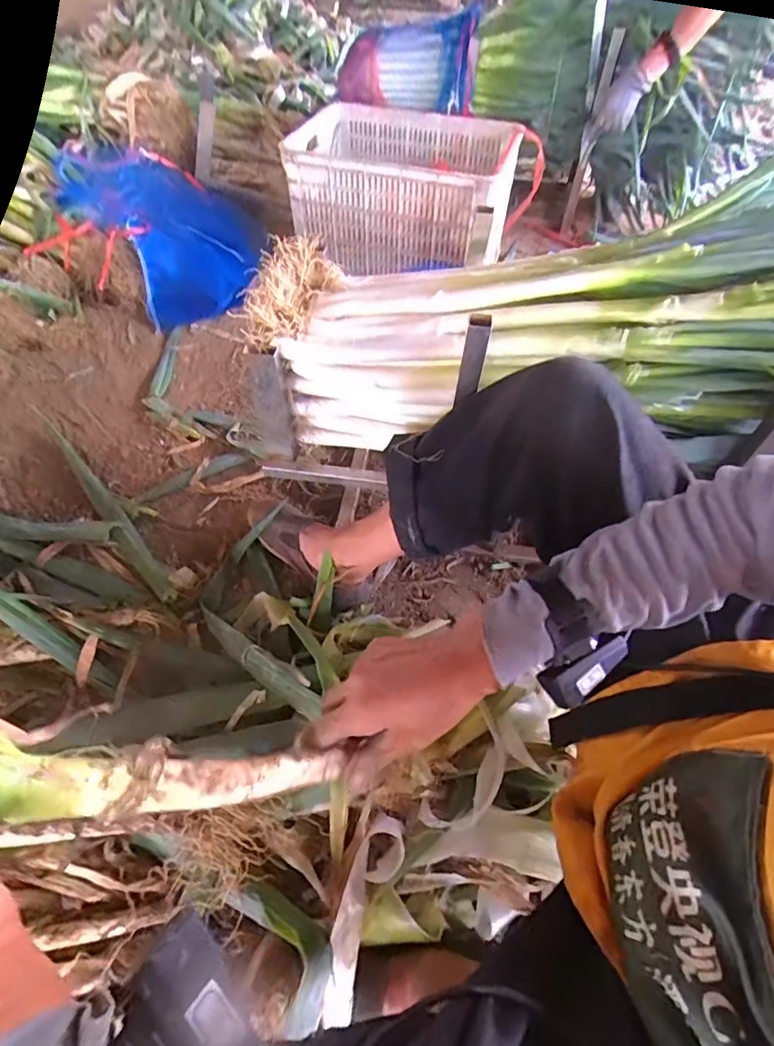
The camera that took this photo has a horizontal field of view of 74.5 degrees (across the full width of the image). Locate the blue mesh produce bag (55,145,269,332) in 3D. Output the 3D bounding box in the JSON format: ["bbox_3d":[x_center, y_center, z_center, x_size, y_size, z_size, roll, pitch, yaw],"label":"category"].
[{"bbox_3d":[-0.606,-0.842,1.402,0.426,0.206,0.629,-36,63,-25],"label":"blue mesh produce bag"}]

